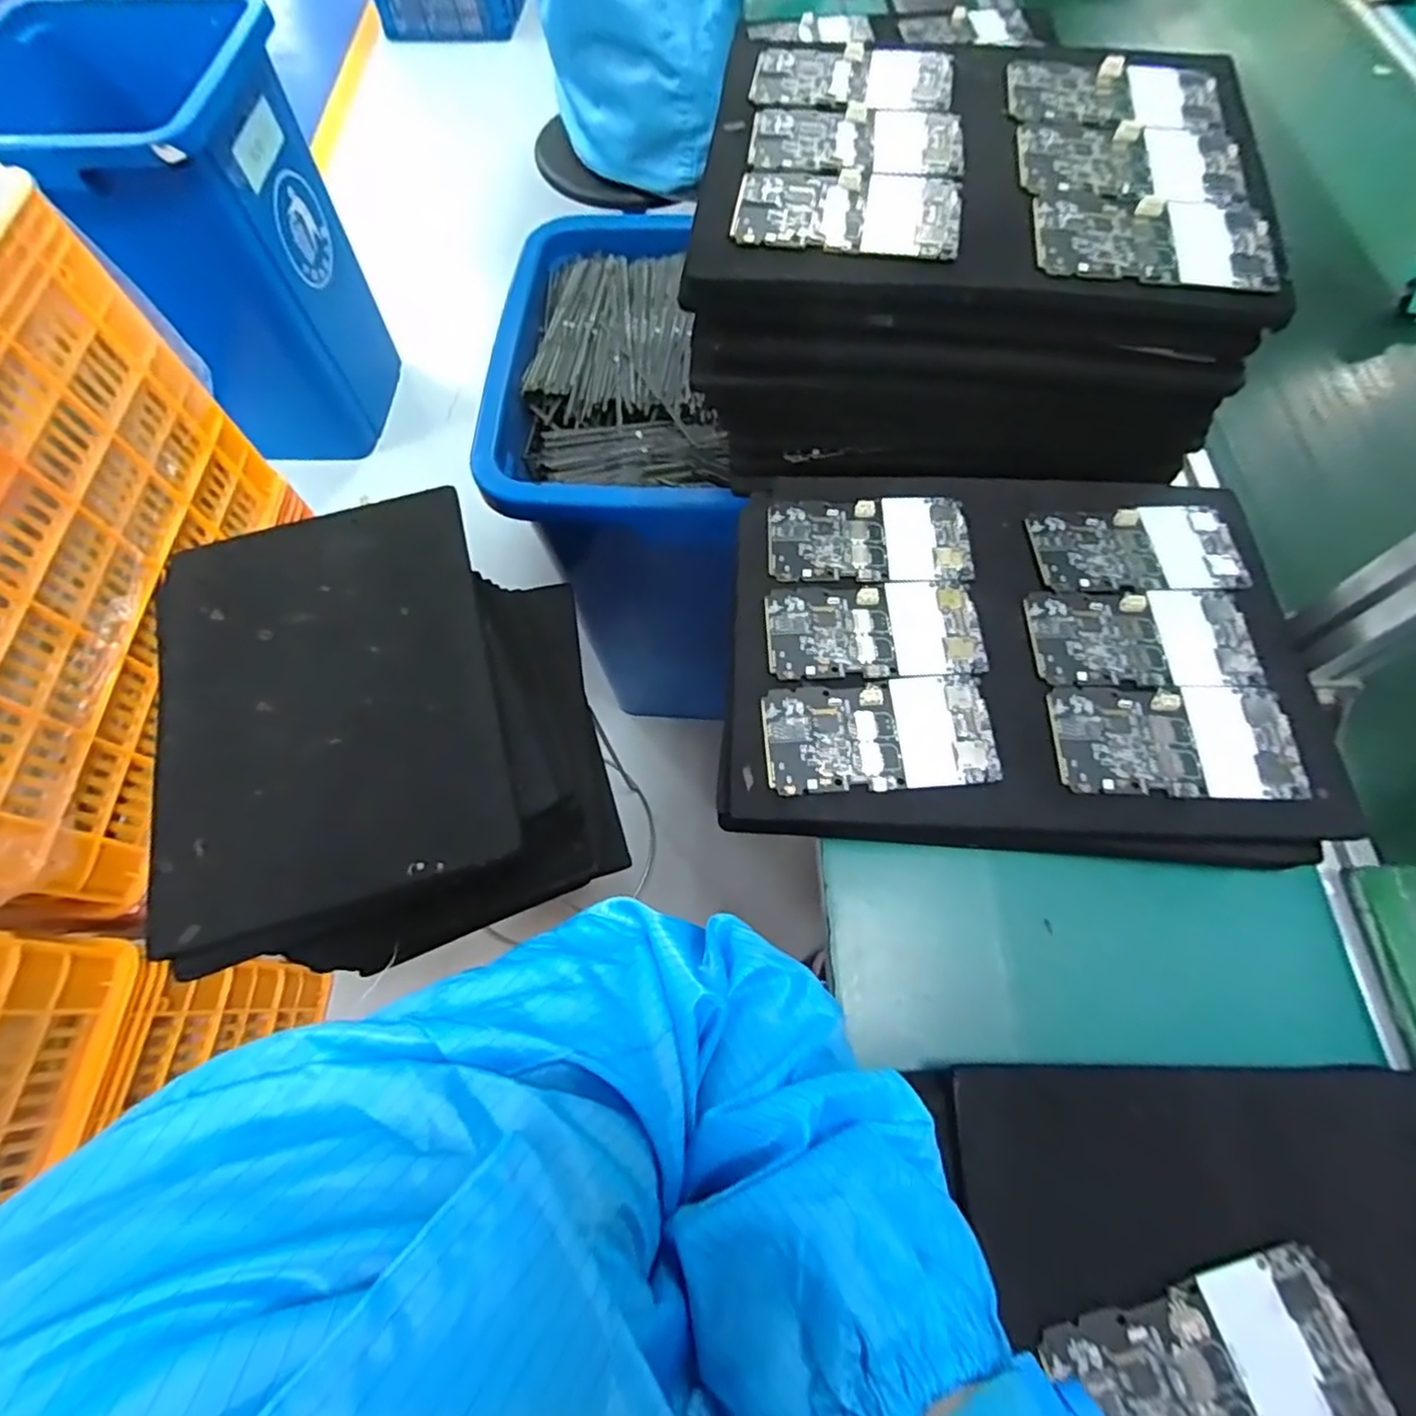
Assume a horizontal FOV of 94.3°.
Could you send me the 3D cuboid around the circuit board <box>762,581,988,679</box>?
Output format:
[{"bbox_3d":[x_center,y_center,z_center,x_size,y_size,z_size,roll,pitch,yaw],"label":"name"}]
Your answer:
[{"bbox_3d":[0.103,-0.050,0.411,0.129,0.004,0.066,-1,66,1],"label":"circuit board"}]

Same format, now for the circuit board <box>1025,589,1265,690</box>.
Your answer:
[{"bbox_3d":[0.265,-0.044,0.403,0.126,0.004,0.069,-1,66,2],"label":"circuit board"}]

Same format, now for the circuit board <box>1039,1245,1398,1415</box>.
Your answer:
[{"bbox_3d":[0.216,0.283,0.275,0.120,0.009,0.066,-16,67,-5],"label":"circuit board"}]

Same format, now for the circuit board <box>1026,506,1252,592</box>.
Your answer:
[{"bbox_3d":[0.279,-0.104,0.429,0.126,0.004,0.064,-3,66,1],"label":"circuit board"}]

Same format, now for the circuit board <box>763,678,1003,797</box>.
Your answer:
[{"bbox_3d":[0.099,0.015,0.384,0.128,0.007,0.065,-3,66,1],"label":"circuit board"}]

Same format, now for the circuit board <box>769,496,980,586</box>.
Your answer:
[{"bbox_3d":[0.107,-0.113,0.438,0.130,0.004,0.065,0,66,2],"label":"circuit board"}]

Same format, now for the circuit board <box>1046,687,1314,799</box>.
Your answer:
[{"bbox_3d":[0.267,0.018,0.376,0.130,0.006,0.065,1,66,2],"label":"circuit board"}]

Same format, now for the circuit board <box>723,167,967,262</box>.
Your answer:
[{"bbox_3d":[0.083,-0.297,0.393,0.131,0.008,0.063,9,67,6],"label":"circuit board"}]

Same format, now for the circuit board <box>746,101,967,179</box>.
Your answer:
[{"bbox_3d":[0.094,-0.358,0.415,0.131,0.005,0.065,8,67,6],"label":"circuit board"}]

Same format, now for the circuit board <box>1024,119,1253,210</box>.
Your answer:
[{"bbox_3d":[0.256,-0.333,0.400,0.128,0.006,0.070,6,66,5],"label":"circuit board"}]

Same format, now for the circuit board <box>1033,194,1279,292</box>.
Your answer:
[{"bbox_3d":[0.256,-0.269,0.377,0.130,0.009,0.065,7,67,5],"label":"circuit board"}]

